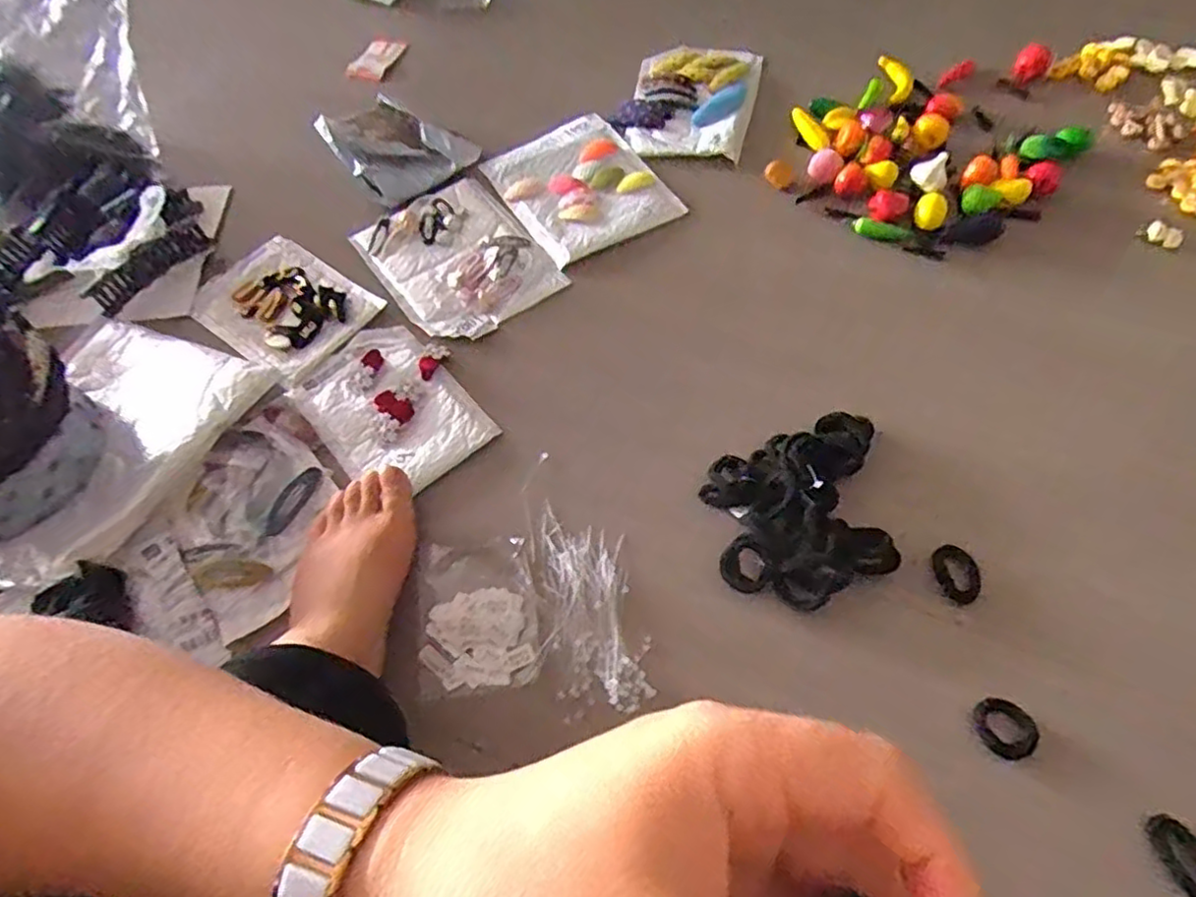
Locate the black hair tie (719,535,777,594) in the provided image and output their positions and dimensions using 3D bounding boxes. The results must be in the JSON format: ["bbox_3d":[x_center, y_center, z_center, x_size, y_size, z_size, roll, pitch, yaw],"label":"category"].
[{"bbox_3d":[0.111,0.087,0.505,0.039,0.006,0.040,38,69,22],"label":"black hair tie"}]

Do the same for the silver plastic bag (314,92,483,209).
[{"bbox_3d":[-0.227,-0.341,0.757,0.139,0.033,0.122,40,70,22],"label":"silver plastic bag"}]

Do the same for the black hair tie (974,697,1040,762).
[{"bbox_3d":[0.271,0.185,0.452,0.038,0.004,0.035,-1,60,2],"label":"black hair tie"}]

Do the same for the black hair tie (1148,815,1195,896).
[{"bbox_3d":[0.354,0.247,0.410,0.023,0.004,0.046,-17,61,-7],"label":"black hair tie"}]

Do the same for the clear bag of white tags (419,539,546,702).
[{"bbox_3d":[-0.087,0.123,0.504,0.087,0.010,0.107,-4,66,-8],"label":"clear bag of white tags"}]

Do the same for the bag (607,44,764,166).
[{"bbox_3d":[0.106,-0.412,0.803,0.147,0.011,0.203,12,62,10],"label":"bag"}]

